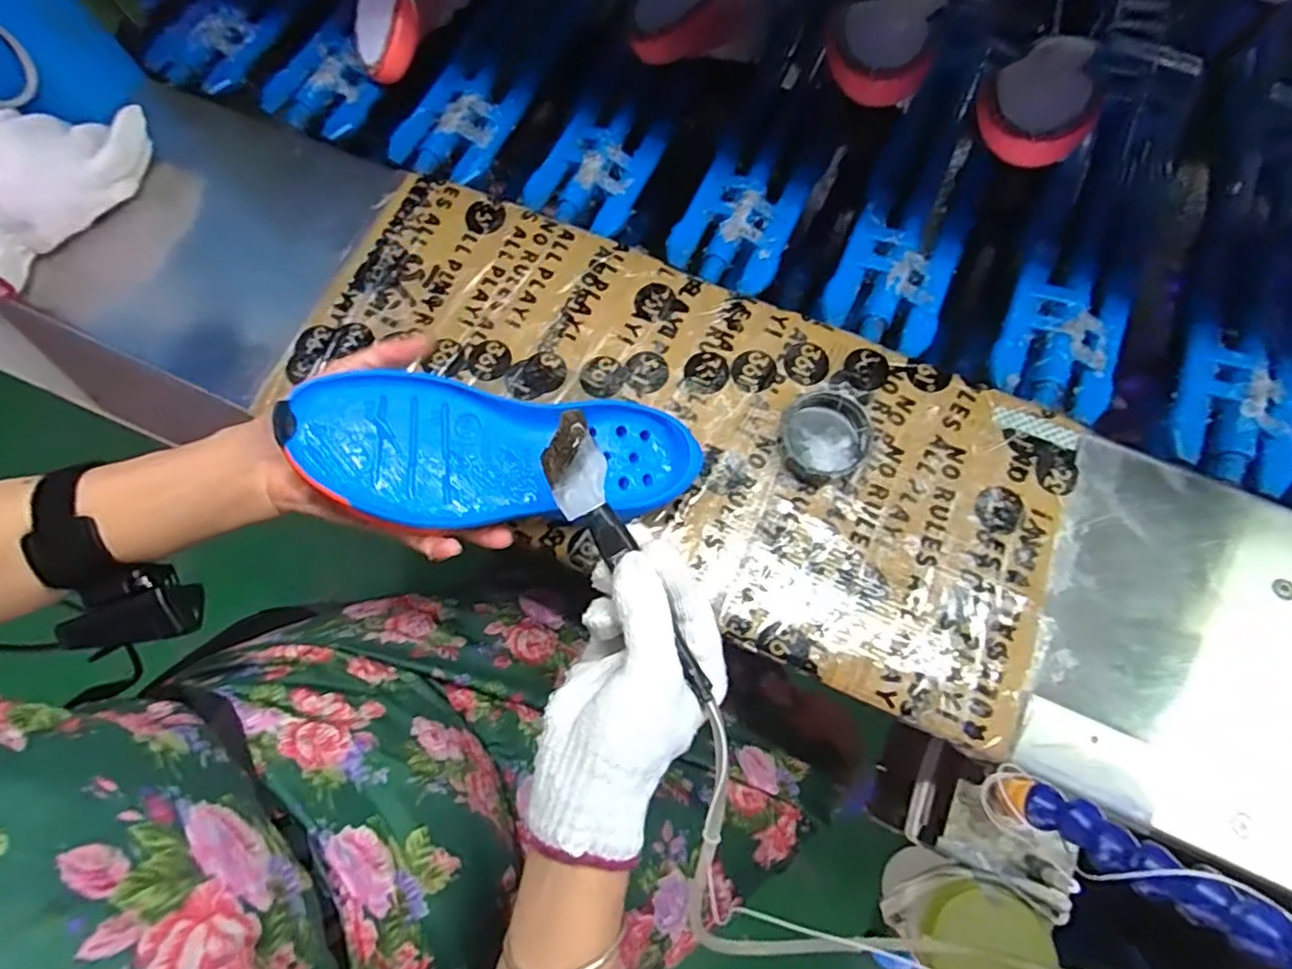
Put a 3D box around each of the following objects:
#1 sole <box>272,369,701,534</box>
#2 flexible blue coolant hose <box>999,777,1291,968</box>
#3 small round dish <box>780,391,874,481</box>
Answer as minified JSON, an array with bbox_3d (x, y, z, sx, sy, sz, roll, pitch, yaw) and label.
[{"bbox_3d":[-0.086,-0.019,0.395,0.232,0.037,0.081,2,85,-18],"label":"sole"},{"bbox_3d":[0.240,0.184,0.309,0.024,0.145,0.018,-37,102,-13],"label":"flexible blue coolant hose"},{"bbox_3d":[0.126,-0.035,0.440,0.061,0.020,0.059,0,69,0],"label":"small round dish"}]

